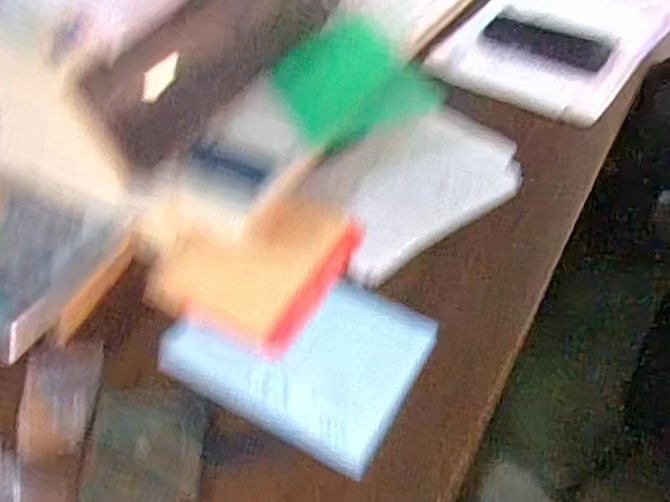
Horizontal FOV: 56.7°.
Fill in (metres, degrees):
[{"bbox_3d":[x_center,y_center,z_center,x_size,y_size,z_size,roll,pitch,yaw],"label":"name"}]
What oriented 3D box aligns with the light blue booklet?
[{"bbox_3d":[-0.030,0.075,0.514,0.196,0.014,0.145,23,56,22],"label":"light blue booklet"}]

